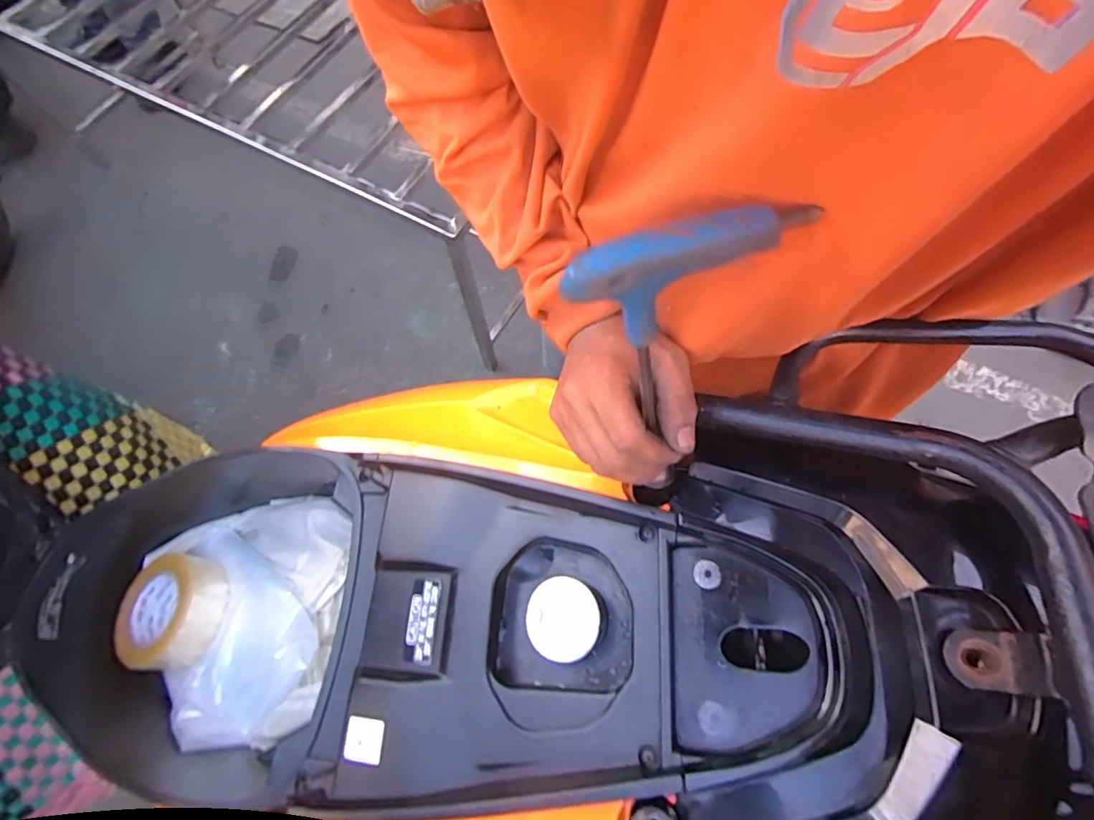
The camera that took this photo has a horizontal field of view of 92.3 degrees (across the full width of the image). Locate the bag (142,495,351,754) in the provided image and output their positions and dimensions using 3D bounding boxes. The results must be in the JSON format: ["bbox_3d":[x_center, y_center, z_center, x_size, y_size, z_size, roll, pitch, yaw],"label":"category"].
[{"bbox_3d":[-0.357,0.230,0.608,0.258,0.097,0.259,-2,68,2],"label":"bag"}]

